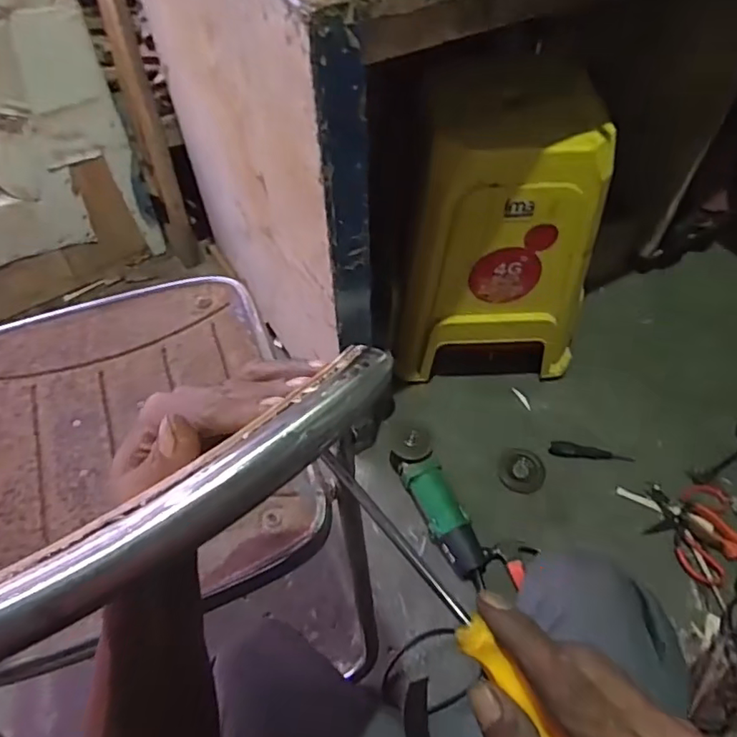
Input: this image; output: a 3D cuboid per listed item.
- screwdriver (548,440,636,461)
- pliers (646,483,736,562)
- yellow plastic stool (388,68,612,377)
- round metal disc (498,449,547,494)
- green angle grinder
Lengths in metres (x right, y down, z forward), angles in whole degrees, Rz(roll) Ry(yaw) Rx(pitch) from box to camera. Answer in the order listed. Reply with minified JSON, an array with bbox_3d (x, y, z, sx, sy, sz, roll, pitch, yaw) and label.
[{"bbox_3d":[0.401,0.150,1.026,0.139,0.020,0.033,7,55,3],"label":"screwdriver"},{"bbox_3d":[0.553,0.253,0.953,0.158,0.030,0.050,38,62,22],"label":"pliers"},{"bbox_3d":[0.230,-0.214,0.989,0.332,0.493,0.238,0,55,-2],"label":"yellow plastic stool"},{"bbox_3d":[0.274,0.180,1.007,0.078,0.007,0.078,1,55,-1],"label":"round metal disc"},{"bbox_3d":[0.110,0.211,0.952,0.078,0.079,0.308,-16,57,-13],"label":"green angle grinder"}]

